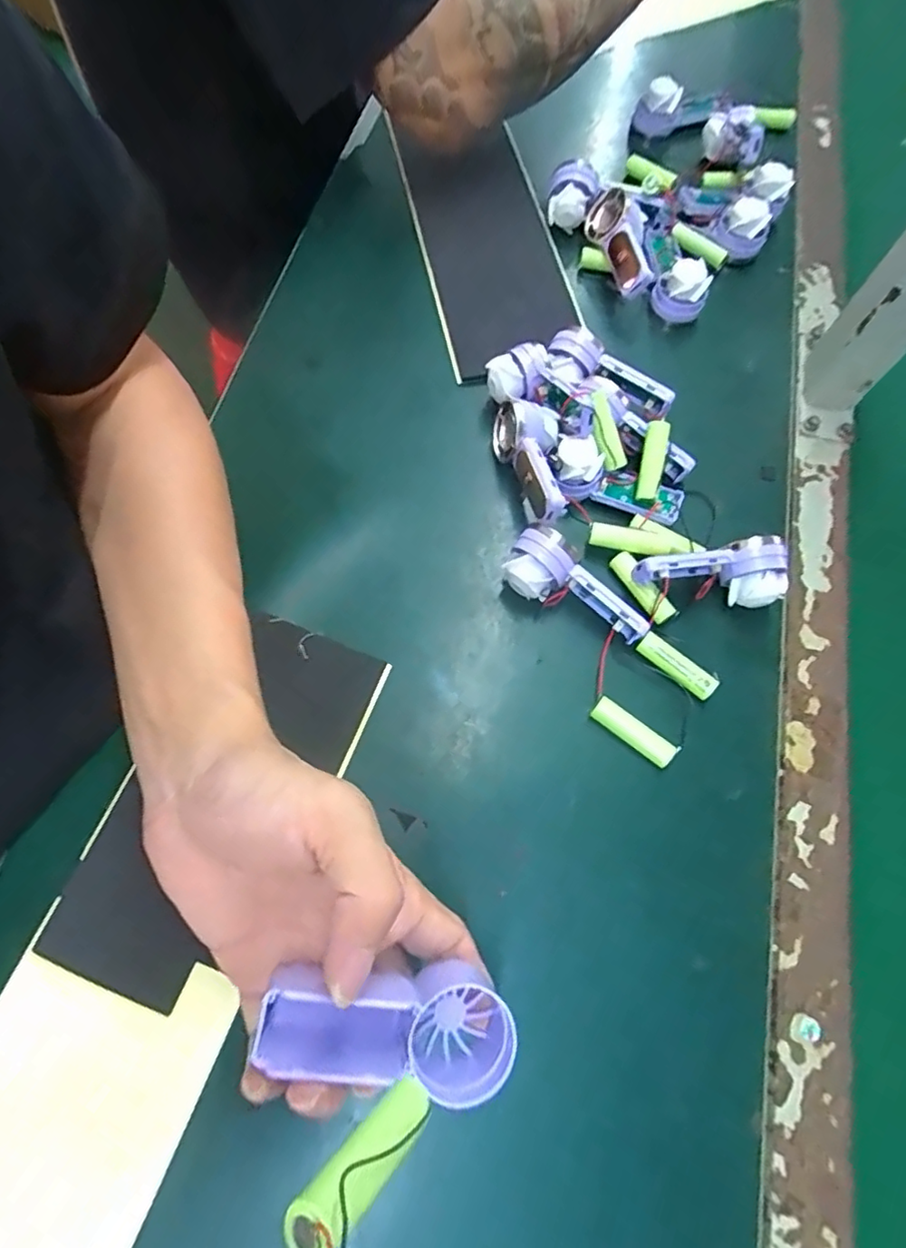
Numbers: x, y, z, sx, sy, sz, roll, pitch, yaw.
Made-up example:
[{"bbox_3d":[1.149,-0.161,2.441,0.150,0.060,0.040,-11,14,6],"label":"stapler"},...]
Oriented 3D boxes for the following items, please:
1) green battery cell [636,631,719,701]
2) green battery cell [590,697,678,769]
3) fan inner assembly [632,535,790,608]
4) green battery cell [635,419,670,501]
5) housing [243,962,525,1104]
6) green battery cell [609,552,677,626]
[{"bbox_3d":[0.134,0.026,0.358,0.049,0.012,0.014,43,73,13],"label":"green battery cell"},{"bbox_3d":[0.103,0.063,0.346,0.050,0.014,0.012,37,72,11],"label":"green battery cell"},{"bbox_3d":[0.155,-0.033,0.363,0.090,0.041,0.031,8,69,1],"label":"fan inner assembly"},{"bbox_3d":[0.129,-0.104,0.383,0.013,0.016,0.050,13,88,3],"label":"green battery cell"},{"bbox_3d":[-0.024,0.155,0.227,0.094,0.037,0.036,10,68,-11],"label":"housing"},{"bbox_3d":[0.119,-0.024,0.373,0.014,0.013,0.050,-31,73,-13],"label":"green battery cell"}]

